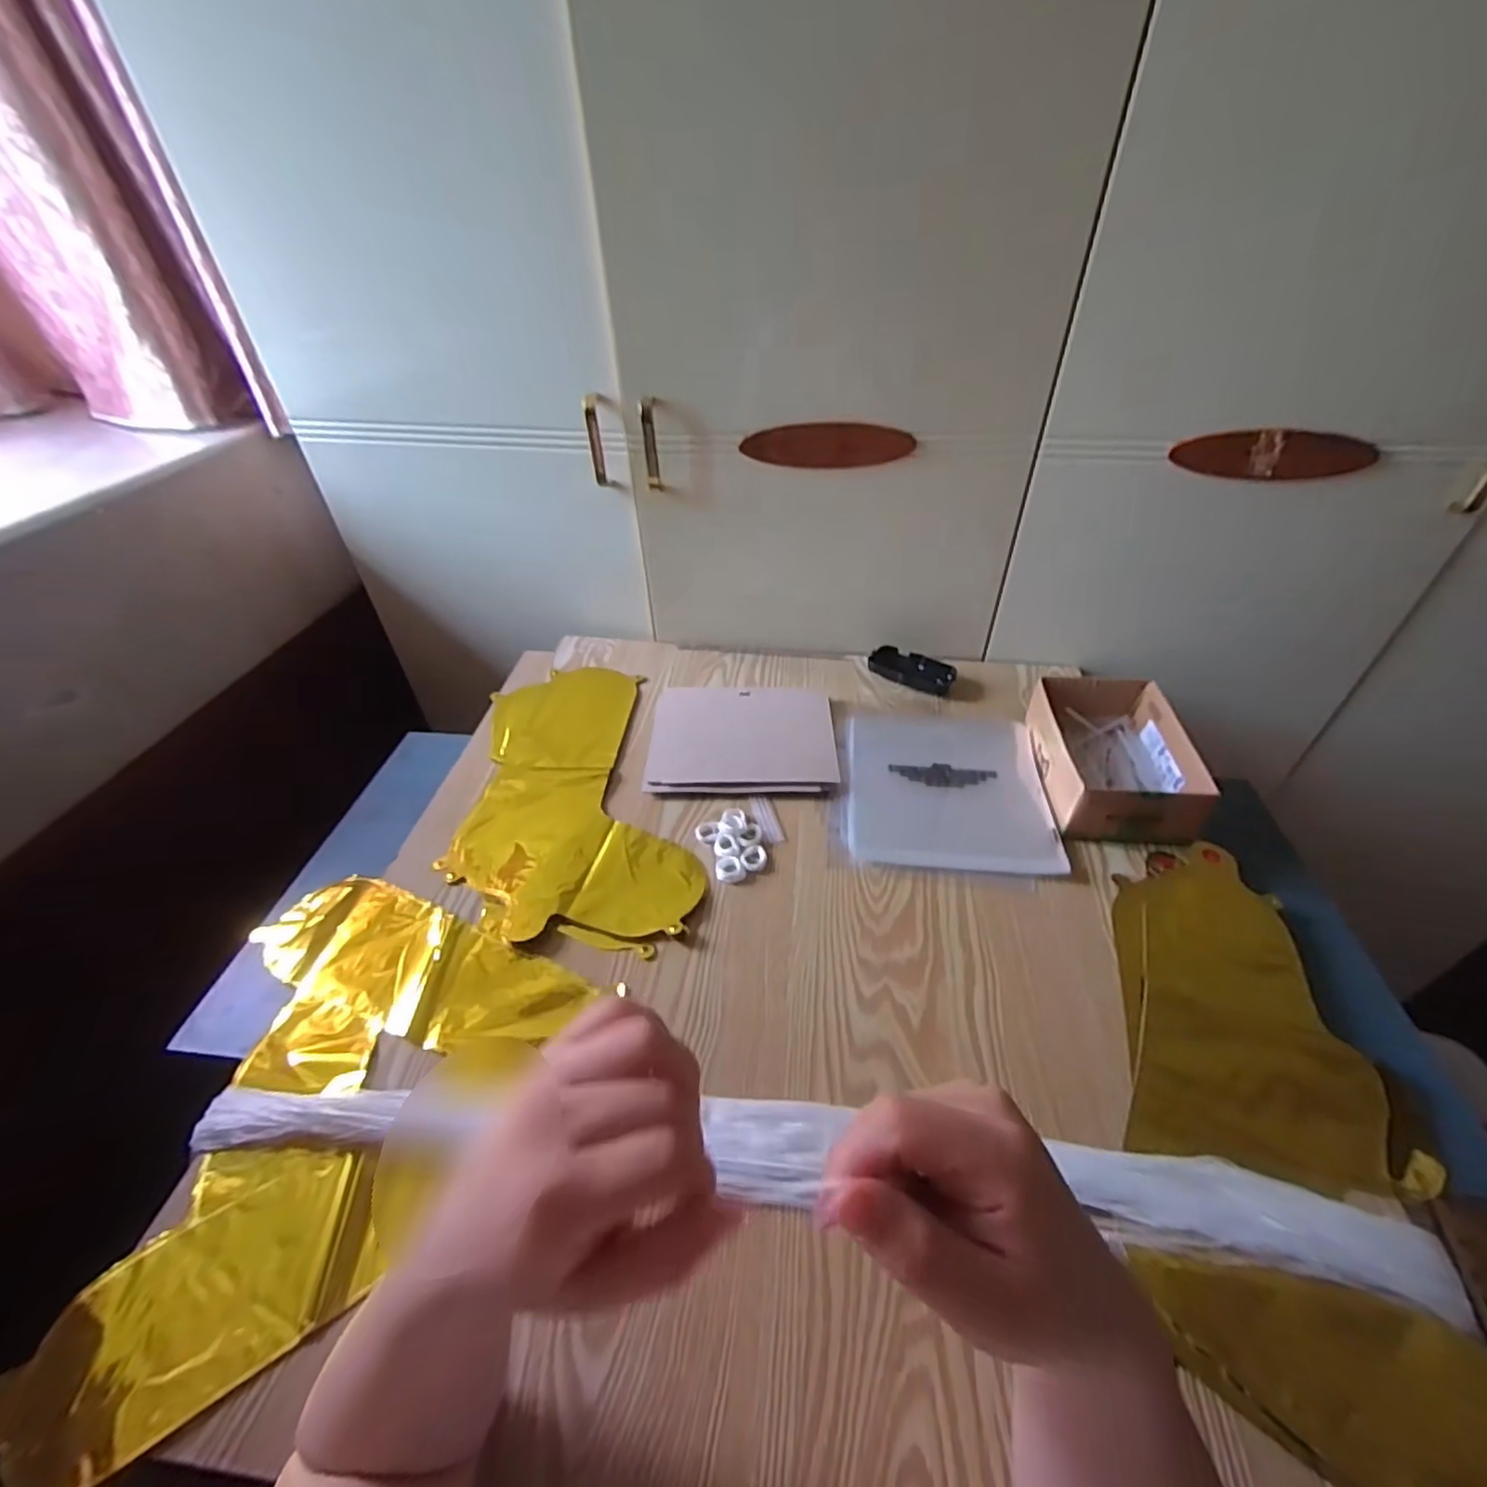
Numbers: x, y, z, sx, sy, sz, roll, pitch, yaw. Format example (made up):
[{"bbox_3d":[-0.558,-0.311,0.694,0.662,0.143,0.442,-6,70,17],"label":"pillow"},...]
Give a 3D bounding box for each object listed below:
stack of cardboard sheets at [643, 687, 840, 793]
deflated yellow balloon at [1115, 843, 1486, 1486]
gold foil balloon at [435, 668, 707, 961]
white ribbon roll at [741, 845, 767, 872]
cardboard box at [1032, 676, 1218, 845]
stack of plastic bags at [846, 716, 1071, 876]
[{"bbox_3d":[-0.001,-0.011,0.752,0.209,0.007,0.172,-1,44,2],"label":"stack of cardboard sheets"},{"bbox_3d":[0.386,0.248,0.453,0.202,0.018,0.421,14,46,17],"label":"deflated yellow balloon"},{"bbox_3d":[-0.186,0.045,0.700,0.228,0.010,0.402,-9,44,-6],"label":"gold foil balloon"},{"bbox_3d":[0.010,0.111,0.624,0.024,0.006,0.030,13,46,16],"label":"white ribbon roll"},{"bbox_3d":[0.382,0.011,0.669,0.132,0.065,0.182,5,44,8],"label":"cardboard box"},{"bbox_3d":[0.216,0.042,0.693,0.203,0.013,0.216,3,44,6],"label":"stack of plastic bags"}]

